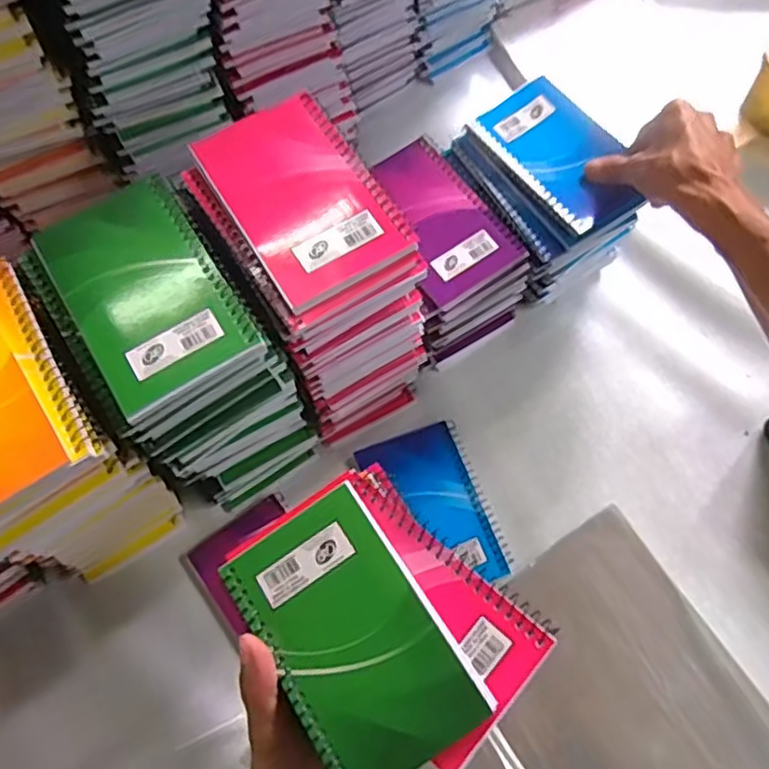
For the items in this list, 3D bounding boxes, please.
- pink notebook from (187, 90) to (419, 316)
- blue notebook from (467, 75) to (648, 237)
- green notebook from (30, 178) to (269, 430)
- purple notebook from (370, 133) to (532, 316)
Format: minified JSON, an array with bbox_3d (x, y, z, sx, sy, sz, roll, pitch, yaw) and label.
[{"bbox_3d":[-0.050,-0.112,0.395,0.081,0.009,0.133,-29,69,-13],"label":"pink notebook"},{"bbox_3d":[0.143,-0.183,0.530,0.093,0.017,0.140,-33,70,-18],"label":"blue notebook"},{"bbox_3d":[-0.133,-0.052,0.376,0.079,0.015,0.130,-30,70,-14],"label":"green notebook"},{"bbox_3d":[0.037,-0.125,0.514,0.079,0.017,0.131,-33,71,-13],"label":"purple notebook"}]

